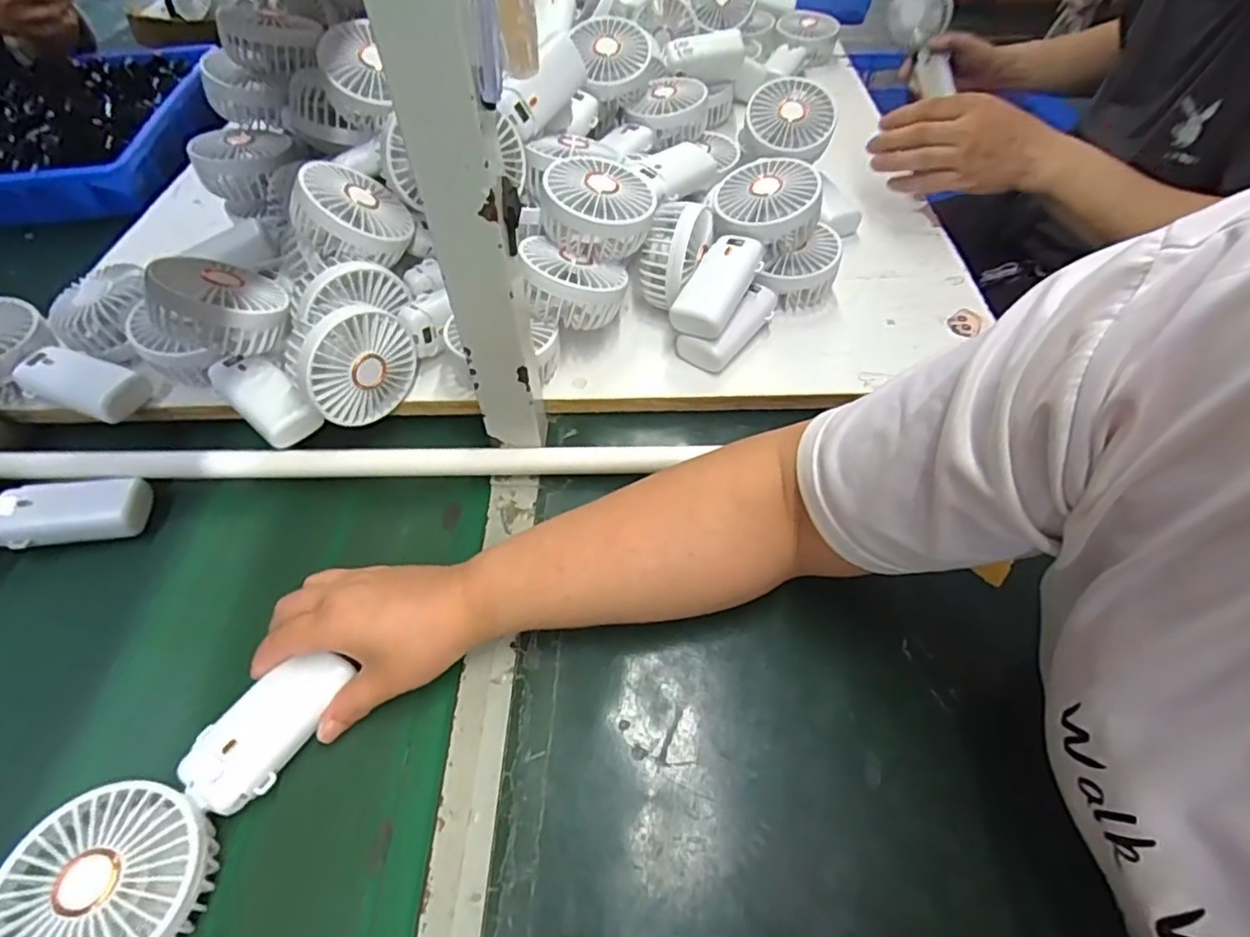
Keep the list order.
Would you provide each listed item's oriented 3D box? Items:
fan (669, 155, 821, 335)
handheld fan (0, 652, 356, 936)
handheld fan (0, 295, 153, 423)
[{"bbox_3d":[0.097,-0.185,0.524,0.081,0.037,0.174,29,84,19],"label":"fan"},{"bbox_3d":[-0.228,0.176,0.335,0.084,0.034,0.172,26,50,16],"label":"handheld fan"},{"bbox_3d":[-0.461,-0.079,0.495,0.167,0.055,0.077,23,57,18],"label":"handheld fan"}]

